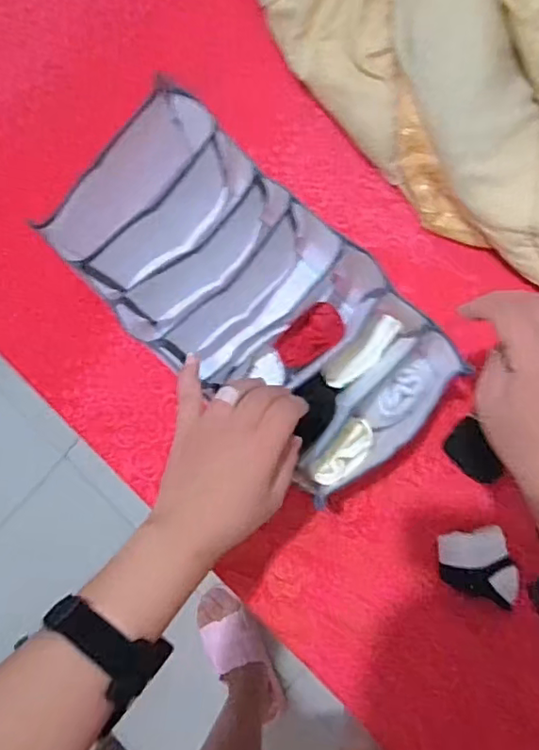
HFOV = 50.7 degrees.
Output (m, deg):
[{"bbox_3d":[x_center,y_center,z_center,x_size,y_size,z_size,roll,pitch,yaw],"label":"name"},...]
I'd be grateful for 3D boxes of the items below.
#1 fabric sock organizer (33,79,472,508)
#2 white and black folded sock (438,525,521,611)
[{"bbox_3d":[-0.012,-0.067,0.536,0.362,0.095,0.183,45,95,1],"label":"fabric sock organizer"},{"bbox_3d":[0.199,0.186,0.541,0.067,0.021,0.073,-13,87,6],"label":"white and black folded sock"}]

